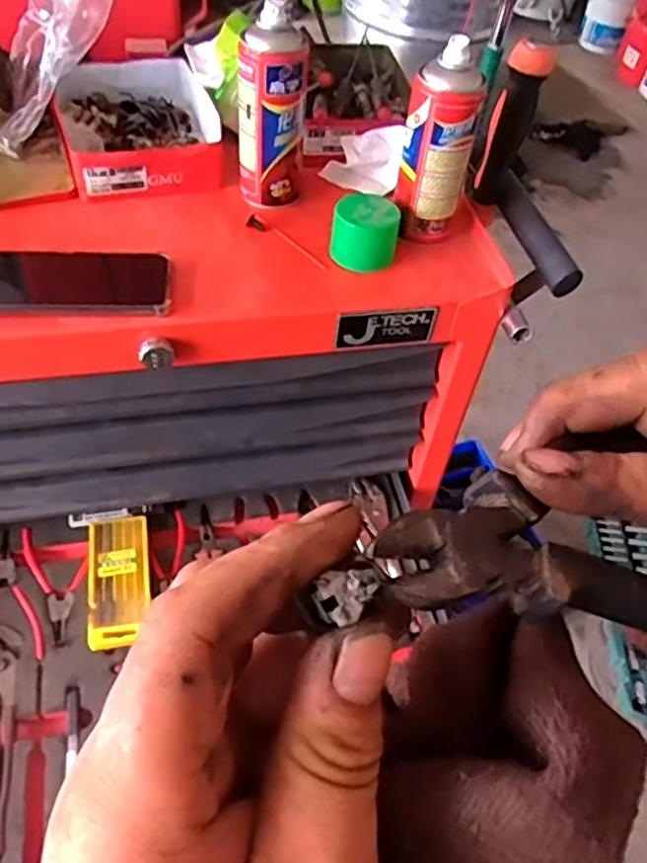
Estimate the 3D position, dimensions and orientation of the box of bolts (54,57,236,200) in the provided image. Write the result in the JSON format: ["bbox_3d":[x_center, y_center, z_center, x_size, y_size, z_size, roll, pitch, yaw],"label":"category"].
[{"bbox_3d":[-0.201,-0.344,0.753,0.162,0.048,0.221,-13,54,-16],"label":"box of bolts"}]

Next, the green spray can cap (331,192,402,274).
[{"bbox_3d":[0.040,-0.194,0.654,0.065,0.053,0.054,12,51,3],"label":"green spray can cap"}]

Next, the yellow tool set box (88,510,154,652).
[{"bbox_3d":[-0.238,0.169,0.788,0.073,0.014,0.163,-7,52,-12],"label":"yellow tool set box"}]

